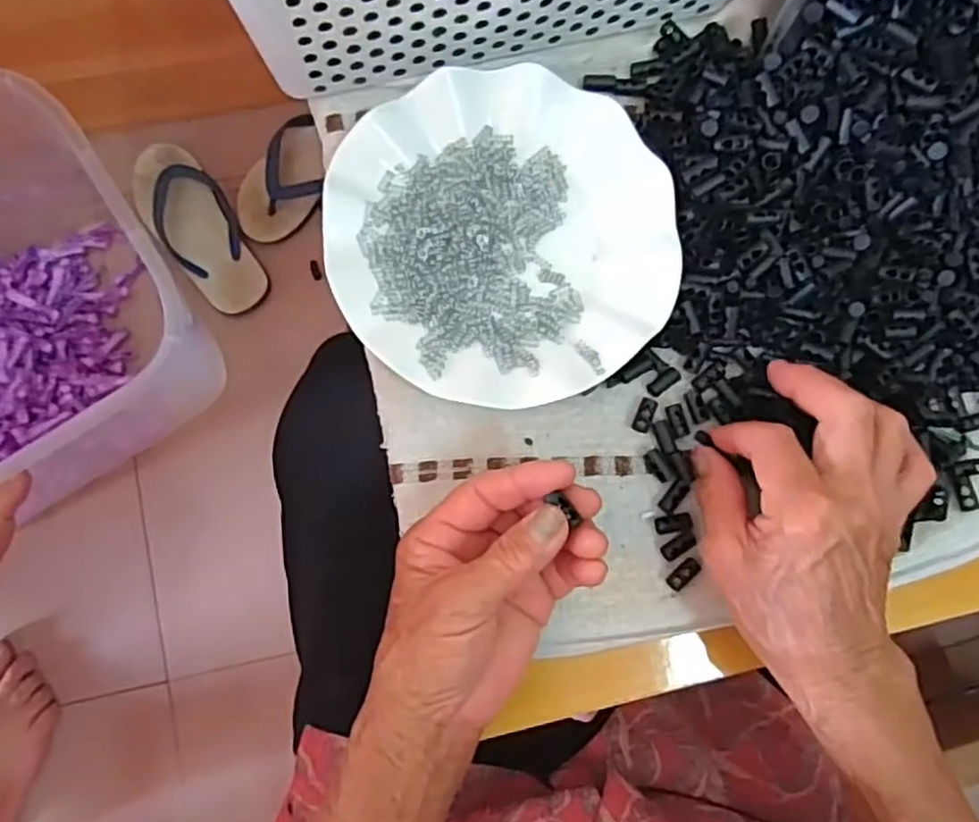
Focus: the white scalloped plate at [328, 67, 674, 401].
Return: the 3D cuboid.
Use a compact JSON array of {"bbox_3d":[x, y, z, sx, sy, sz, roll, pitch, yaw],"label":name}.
[{"bbox_3d":[0.007,-0.094,0.380,0.177,0.021,0.180,0,83,-3],"label":"white scalloped plate"}]

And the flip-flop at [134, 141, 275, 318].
[{"bbox_3d":[-0.356,-0.231,0.864,0.086,0.037,0.232,-31,86,-6],"label":"flip-flop"}]

